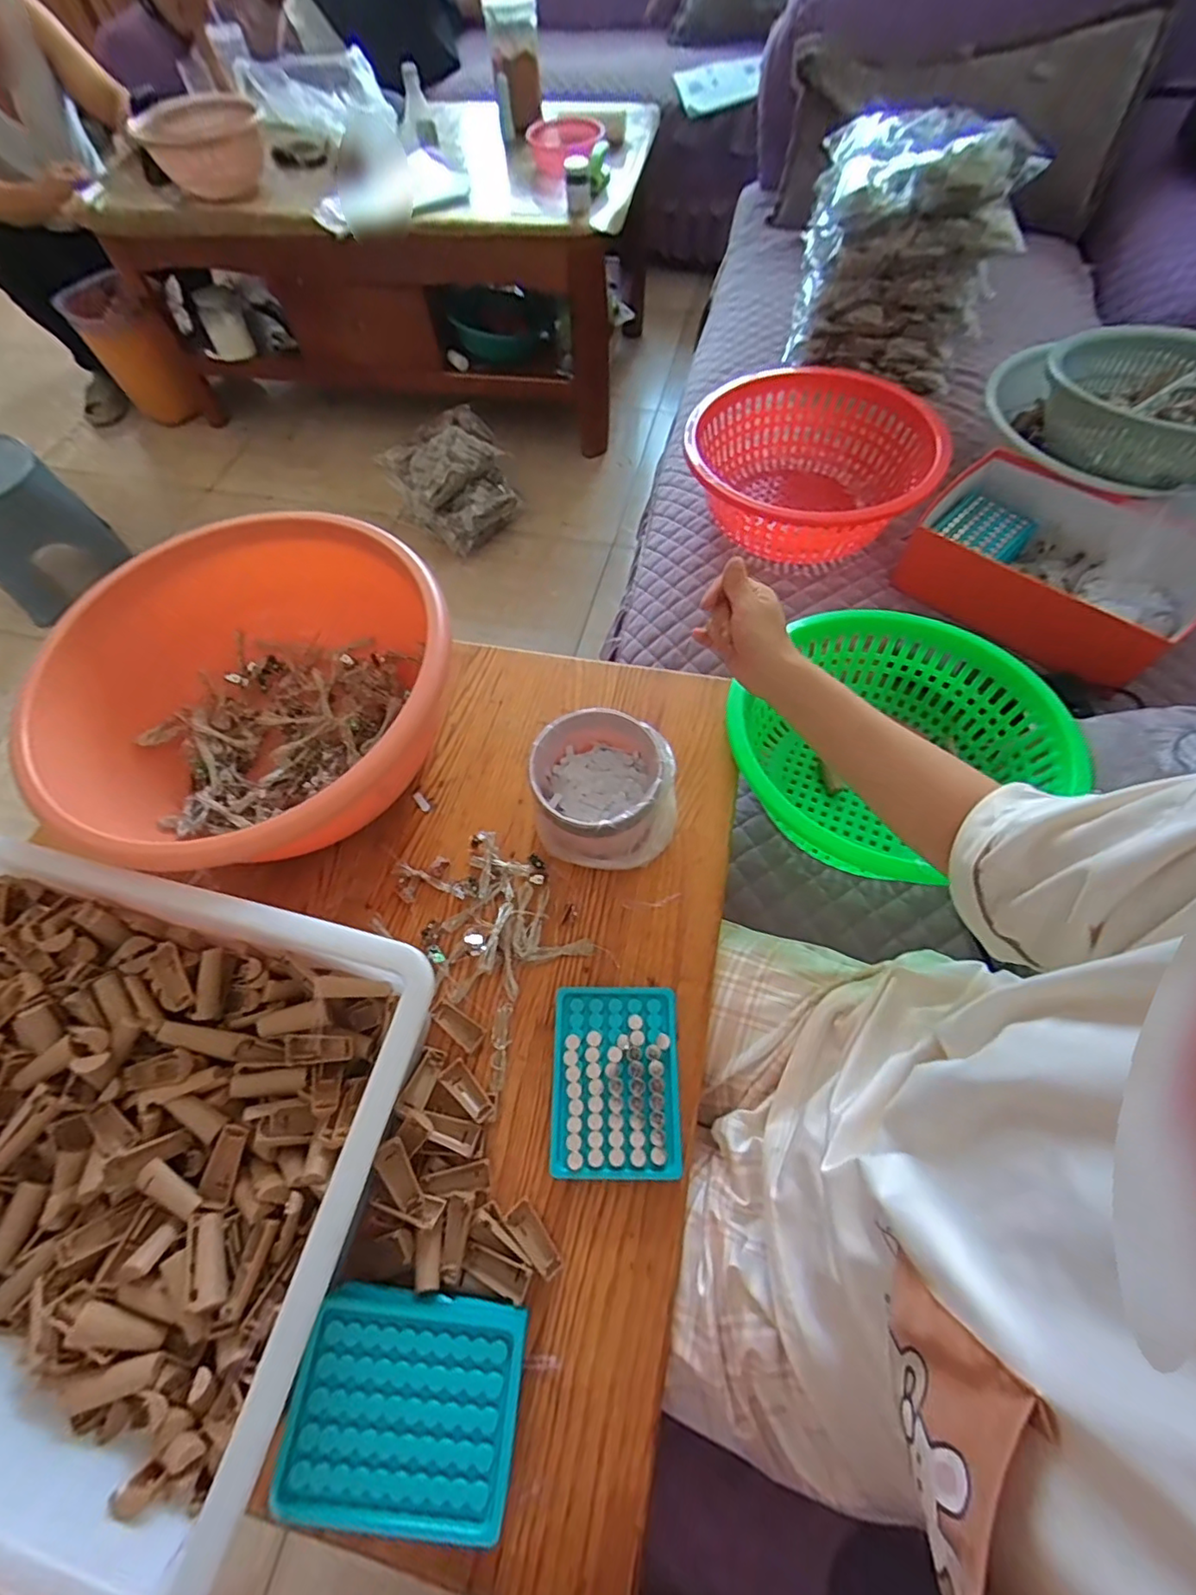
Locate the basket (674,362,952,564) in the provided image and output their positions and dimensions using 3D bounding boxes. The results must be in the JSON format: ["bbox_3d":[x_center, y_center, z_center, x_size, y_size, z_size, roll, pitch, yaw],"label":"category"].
[{"bbox_3d":[0.289,-0.454,0.811,0.310,0.132,0.318,0,64,0],"label":"basket"}]

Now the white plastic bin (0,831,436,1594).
[{"bbox_3d":[-0.355,0.217,0.388,0.423,0.095,0.320,14,64,7],"label":"white plastic bin"}]

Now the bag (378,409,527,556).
[{"bbox_3d":[-0.353,-0.766,1.425,0.250,0.219,0.223,-31,67,-14],"label":"bag"}]

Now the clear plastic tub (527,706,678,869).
[{"bbox_3d":[0.005,-0.007,0.527,0.123,0.082,0.123,0,64,0],"label":"clear plastic tub"}]

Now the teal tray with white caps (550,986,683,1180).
[{"bbox_3d":[0.014,0.217,0.451,0.095,0.019,0.131,0,64,1],"label":"teal tray with white caps"}]

